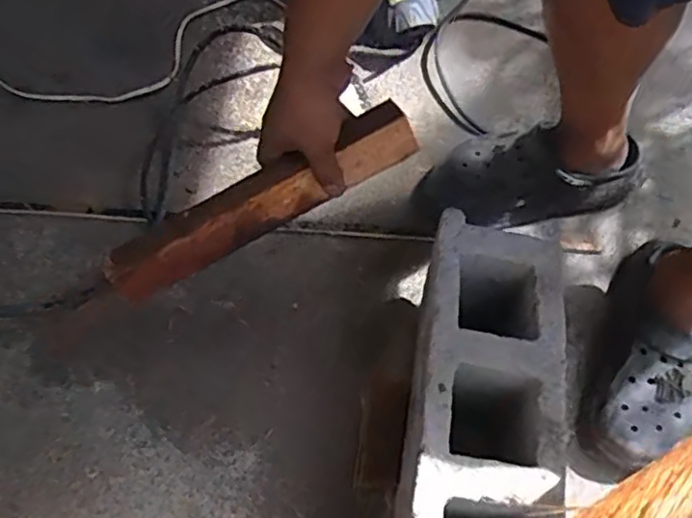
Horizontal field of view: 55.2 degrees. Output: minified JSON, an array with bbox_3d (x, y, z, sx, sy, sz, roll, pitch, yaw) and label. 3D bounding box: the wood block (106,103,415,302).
[{"bbox_3d":[-0.081,-0.054,0.631,0.307,0.046,0.048,-28,67,2],"label":"wood block"}]

